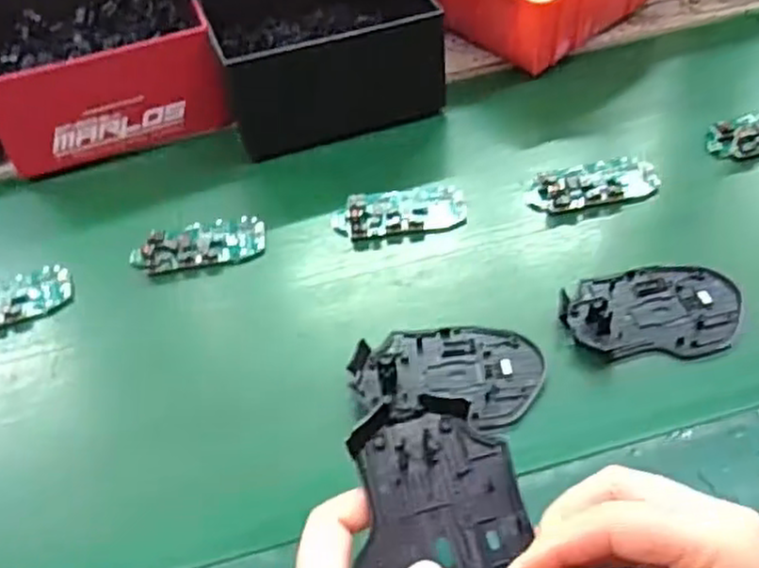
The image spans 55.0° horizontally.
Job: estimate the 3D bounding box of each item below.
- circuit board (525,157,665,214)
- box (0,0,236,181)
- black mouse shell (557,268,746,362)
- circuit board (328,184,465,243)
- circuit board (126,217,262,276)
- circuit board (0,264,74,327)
[{"bbox_3d":[0.160,-0.077,0.553,0.094,0.012,0.048,-10,47,-4],"label":"circuit board"},{"bbox_3d":[-0.273,-0.230,0.688,0.185,0.085,0.272,-20,48,-13],"label":"box"},{"bbox_3d":[0.173,0.015,0.468,0.109,0.017,0.074,0,47,6],"label":"black mouse shell"},{"bbox_3d":[0.015,-0.057,0.553,0.100,0.011,0.048,-9,47,-2],"label":"circuit board"},{"bbox_3d":[-0.135,-0.032,0.544,0.096,0.011,0.043,-10,47,-3],"label":"circuit board"},{"bbox_3d":[-0.273,0.014,0.519,0.102,0.012,0.046,-26,50,-17],"label":"circuit board"}]

